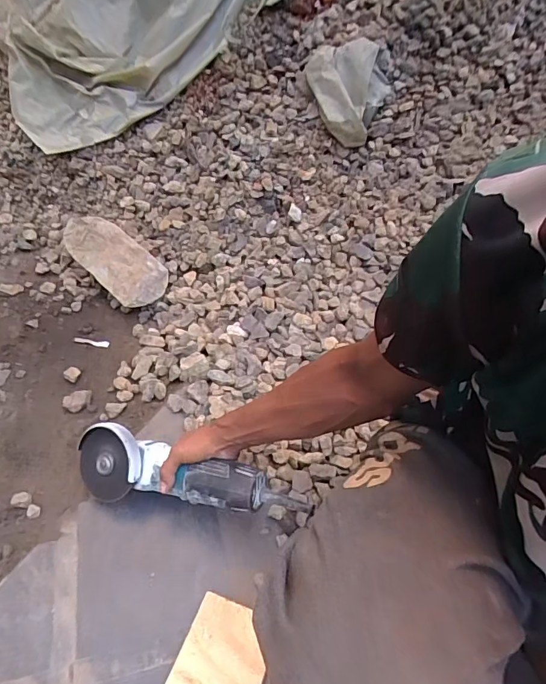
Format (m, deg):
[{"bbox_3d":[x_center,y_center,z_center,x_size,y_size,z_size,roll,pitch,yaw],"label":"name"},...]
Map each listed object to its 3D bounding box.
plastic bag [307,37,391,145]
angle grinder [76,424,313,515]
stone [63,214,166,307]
[{"bbox_3d":[0.179,-0.572,1.037,0.190,0.059,0.253,-11,87,-13],"label":"plastic bag"},{"bbox_3d":[-0.130,0.177,0.622,0.309,0.071,0.086,7,48,14],"label":"angle grinder"},{"bbox_3d":[-0.346,-0.183,1.002,0.277,0.060,0.117,41,56,11],"label":"stone"}]

